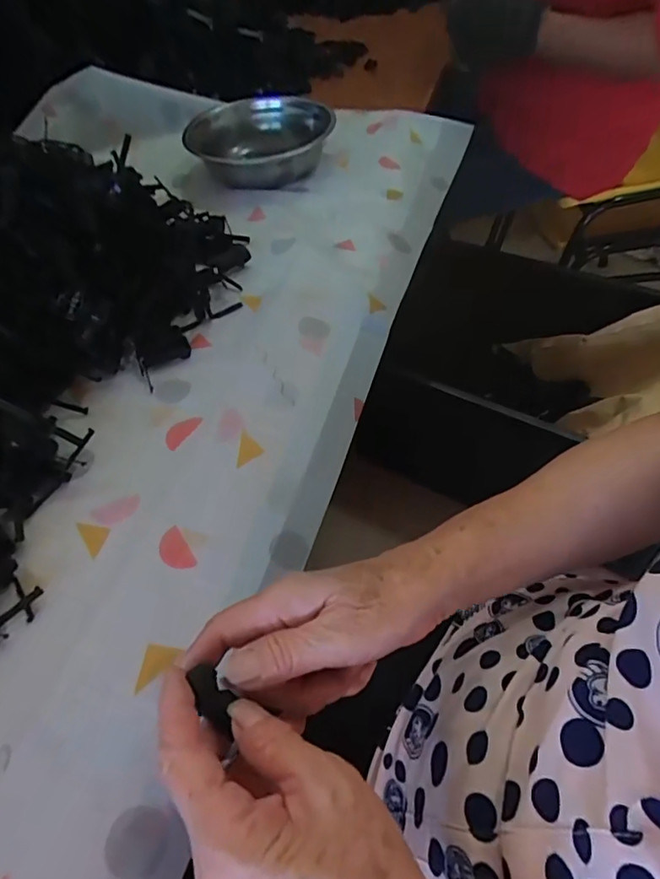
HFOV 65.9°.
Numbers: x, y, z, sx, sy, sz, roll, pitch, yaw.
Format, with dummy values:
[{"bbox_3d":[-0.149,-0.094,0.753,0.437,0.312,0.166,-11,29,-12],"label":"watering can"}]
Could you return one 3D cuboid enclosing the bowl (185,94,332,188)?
[{"bbox_3d":[-0.099,-0.429,0.734,0.196,0.057,0.196,-2,53,2],"label":"bowl"}]

